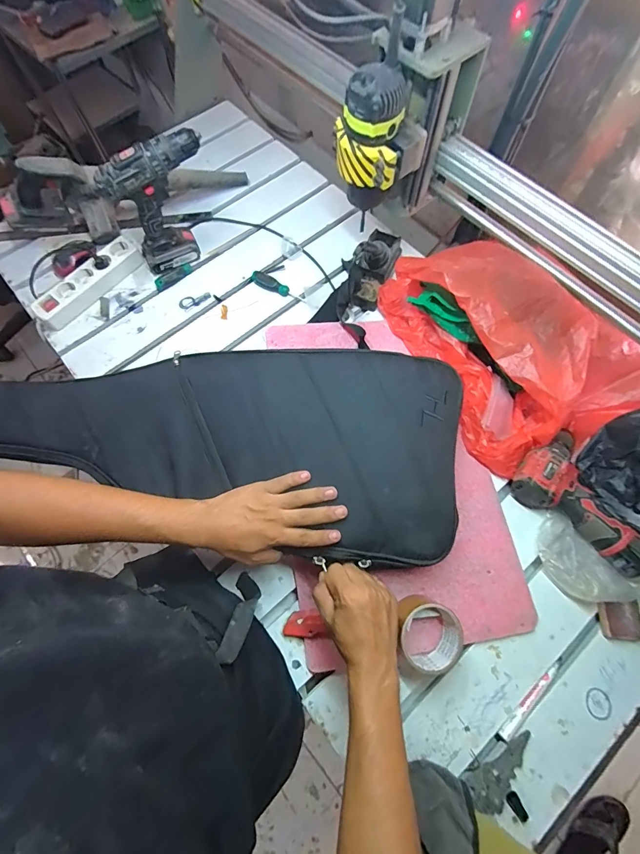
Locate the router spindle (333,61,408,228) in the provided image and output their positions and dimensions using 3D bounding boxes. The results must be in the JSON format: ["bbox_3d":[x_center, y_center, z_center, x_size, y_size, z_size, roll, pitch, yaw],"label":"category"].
[{"bbox_3d":[0.069,-0.412,0.549,0.098,0.174,0.082,5,70,4],"label":"router spindle"}]

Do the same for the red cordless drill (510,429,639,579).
[{"bbox_3d":[0.398,0.108,0.555,0.129,0.066,0.203,-43,74,-13],"label":"red cordless drill"}]

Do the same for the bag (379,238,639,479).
[{"bbox_3d":[0.315,-0.152,0.600,0.273,0.162,0.391,-28,72,-8],"label":"bag"}]

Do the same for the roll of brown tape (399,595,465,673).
[{"bbox_3d":[0.149,0.280,0.500,0.082,0.059,0.089,-1,70,2],"label":"roll of brown tape"}]

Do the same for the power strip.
[{"bbox_3d":[-0.465,-0.289,0.744,0.059,0.040,0.232,39,76,14],"label":"power strip"}]

